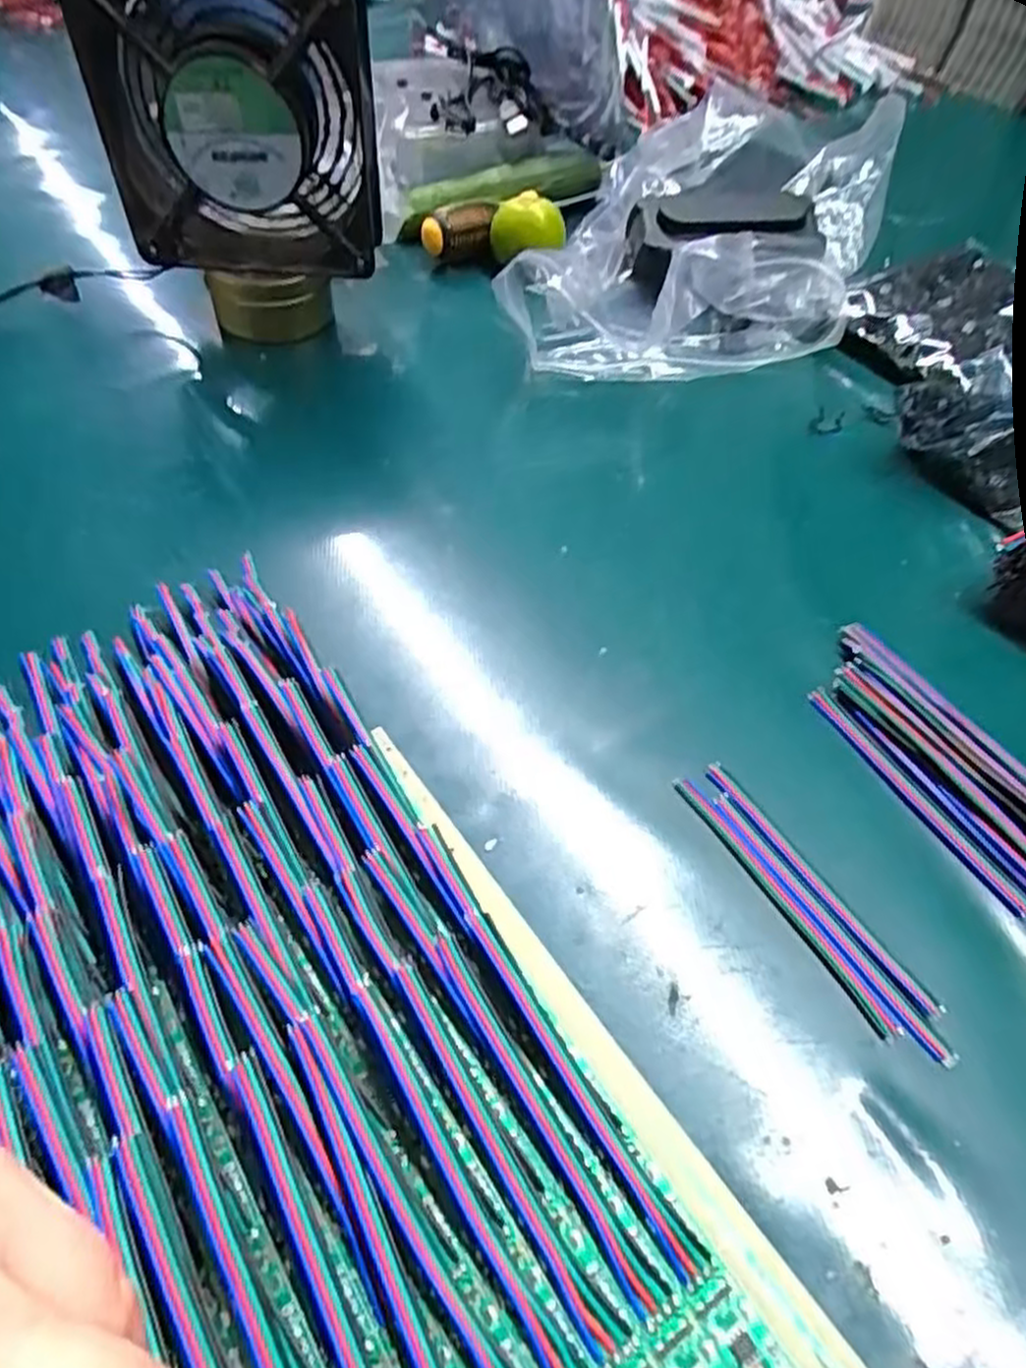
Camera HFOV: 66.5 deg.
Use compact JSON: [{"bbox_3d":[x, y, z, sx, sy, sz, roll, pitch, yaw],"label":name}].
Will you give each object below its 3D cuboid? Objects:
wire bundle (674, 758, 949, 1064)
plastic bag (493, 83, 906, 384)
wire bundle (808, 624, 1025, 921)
[{"bbox_3d":[0.094,0.069,0.248,0.022,0.004,0.105,-26,59,-20],"label":"wire bundle"},{"bbox_3d":[0.121,-0.269,0.454,0.171,0.052,0.278,17,55,10],"label":"plastic bag"},{"bbox_3d":[0.152,0.027,0.274,0.043,0.009,0.110,-26,59,-20],"label":"wire bundle"}]

